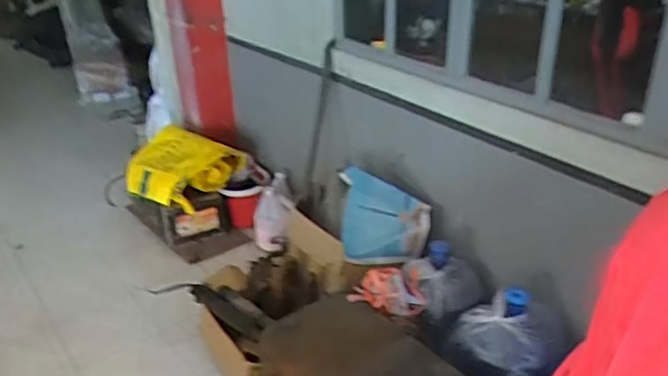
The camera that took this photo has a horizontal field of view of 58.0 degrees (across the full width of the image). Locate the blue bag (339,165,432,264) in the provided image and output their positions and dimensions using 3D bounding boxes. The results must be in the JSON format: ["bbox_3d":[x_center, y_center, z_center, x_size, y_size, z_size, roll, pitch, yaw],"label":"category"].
[{"bbox_3d":[0.171,0.082,1.912,0.287,0.252,0.189,-4,27,-3],"label":"blue bag"}]

